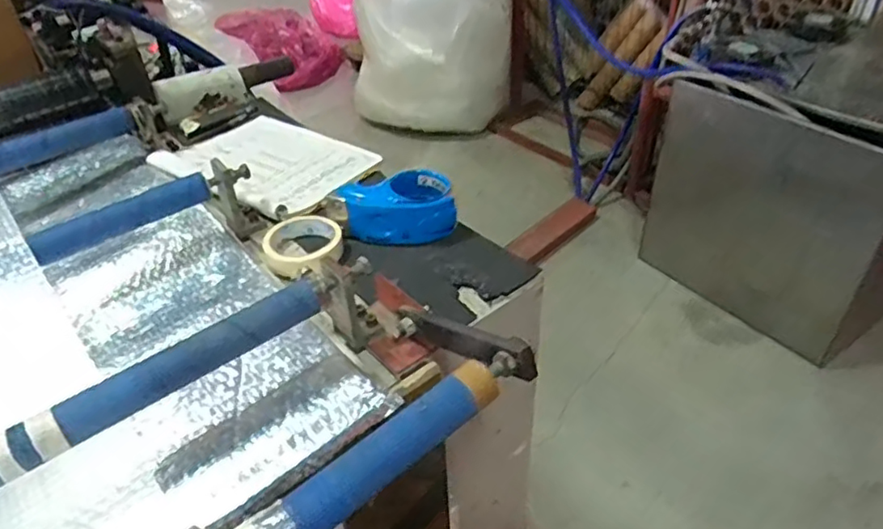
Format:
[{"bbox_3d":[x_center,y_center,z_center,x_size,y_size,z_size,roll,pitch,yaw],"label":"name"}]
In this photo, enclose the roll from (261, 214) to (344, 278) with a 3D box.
[{"bbox_3d":[-0.170,-0.024,0.760,0.096,0.026,0.094,-1,39,1],"label":"roll"}]

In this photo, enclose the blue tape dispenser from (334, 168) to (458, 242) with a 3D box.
[{"bbox_3d":[-0.056,-0.080,0.793,0.153,0.054,0.104,2,39,5],"label":"blue tape dispenser"}]

